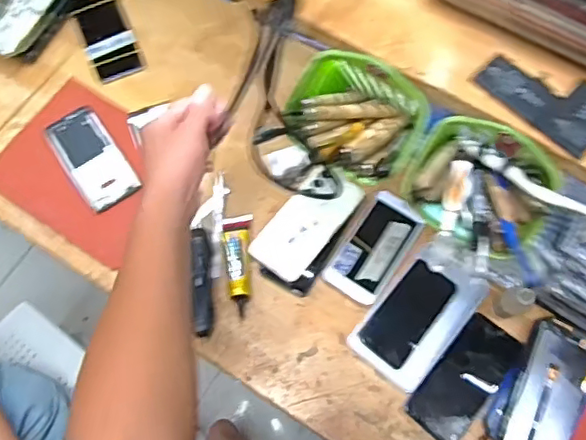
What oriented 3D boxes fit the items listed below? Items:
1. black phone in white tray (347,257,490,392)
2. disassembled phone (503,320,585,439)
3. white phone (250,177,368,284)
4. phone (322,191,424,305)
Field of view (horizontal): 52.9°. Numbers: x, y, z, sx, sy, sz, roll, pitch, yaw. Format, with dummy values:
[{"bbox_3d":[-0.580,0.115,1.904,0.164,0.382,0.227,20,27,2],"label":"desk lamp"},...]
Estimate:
[{"bbox_3d":[0.165,0.128,0.777,0.104,0.019,0.177,37,73,20],"label":"black phone in white tray"},{"bbox_3d":[0.321,0.215,0.726,0.091,0.011,0.180,28,68,-2],"label":"disassembled phone"},{"bbox_3d":[0.021,0.003,0.812,0.079,0.015,0.170,39,74,13],"label":"white phone"},{"bbox_3d":[0.112,0.037,0.806,0.074,0.011,0.154,33,73,11],"label":"phone"}]

